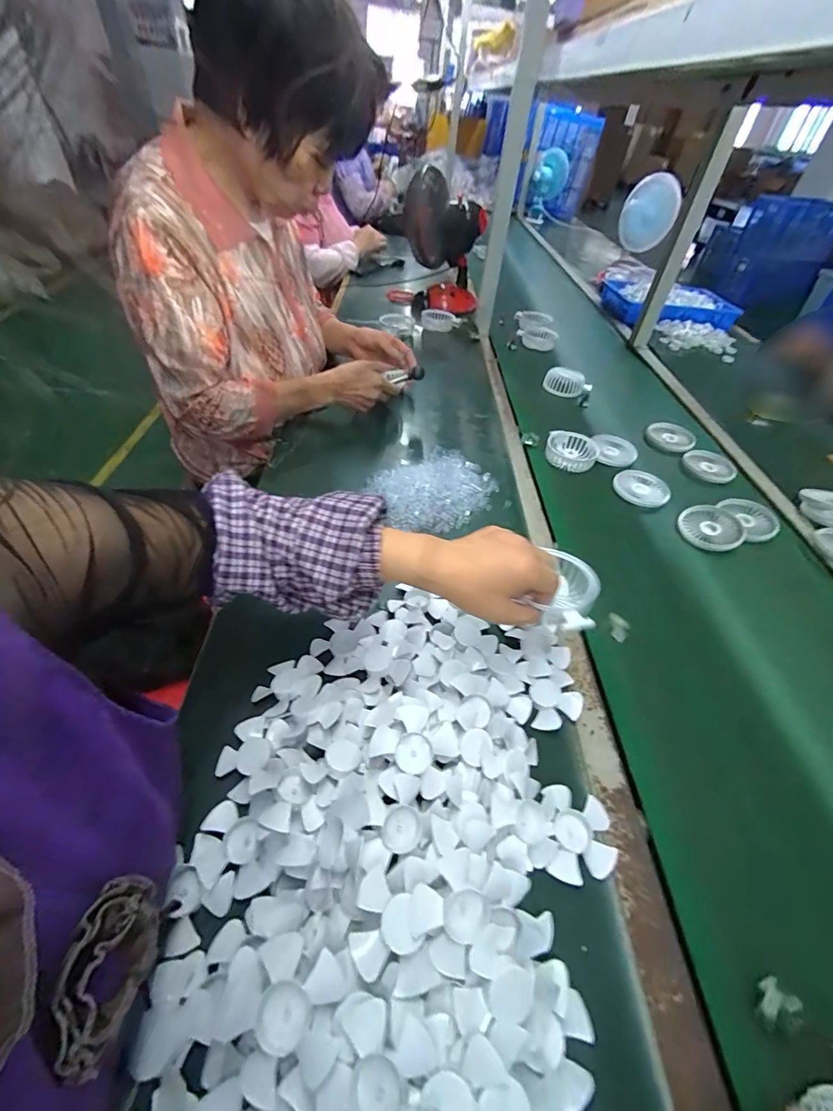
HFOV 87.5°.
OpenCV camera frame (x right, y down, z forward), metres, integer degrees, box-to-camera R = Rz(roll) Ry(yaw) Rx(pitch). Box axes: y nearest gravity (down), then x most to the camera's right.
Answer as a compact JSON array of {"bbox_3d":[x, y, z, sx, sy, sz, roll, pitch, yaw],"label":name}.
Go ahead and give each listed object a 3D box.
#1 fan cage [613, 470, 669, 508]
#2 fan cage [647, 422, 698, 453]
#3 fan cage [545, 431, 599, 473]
[{"bbox_3d":[0.378,-0.113,0.732,0.087,0.012,0.079,30,51,21],"label":"fan cage"},{"bbox_3d":[0.502,-0.234,0.862,0.086,0.016,0.095,29,51,20],"label":"fan cage"},{"bbox_3d":[0.276,-0.189,0.778,0.087,0.028,0.076,18,48,11],"label":"fan cage"}]

